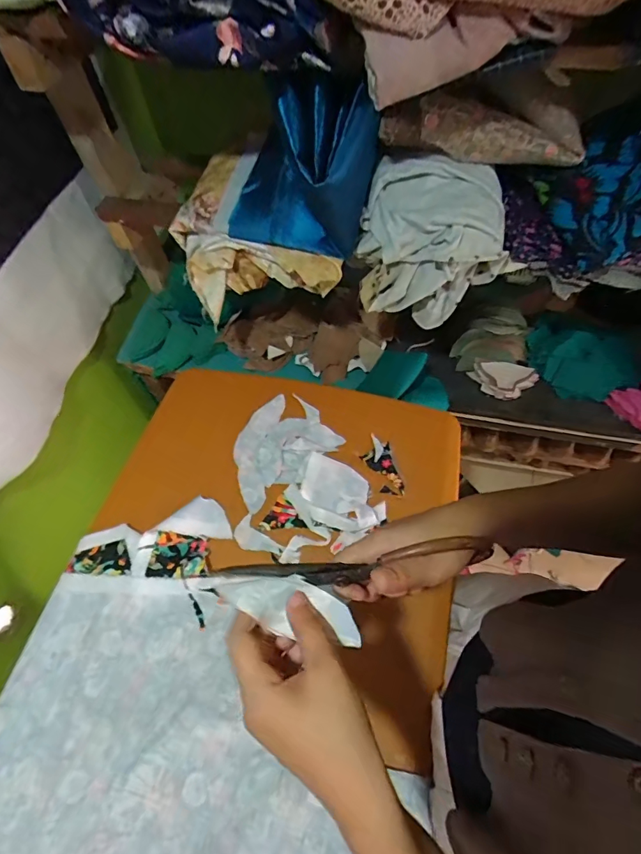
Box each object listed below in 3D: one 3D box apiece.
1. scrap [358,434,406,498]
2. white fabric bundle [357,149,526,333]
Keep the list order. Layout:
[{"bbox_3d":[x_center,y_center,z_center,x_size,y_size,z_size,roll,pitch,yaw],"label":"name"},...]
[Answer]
[{"bbox_3d":[0.087,0.057,0.631,0.042,0.009,0.093,-13,62,-3],"label":"scrap"},{"bbox_3d":[0.158,-0.251,0.609,0.197,0.168,0.117,4,59,5],"label":"white fabric bundle"}]

